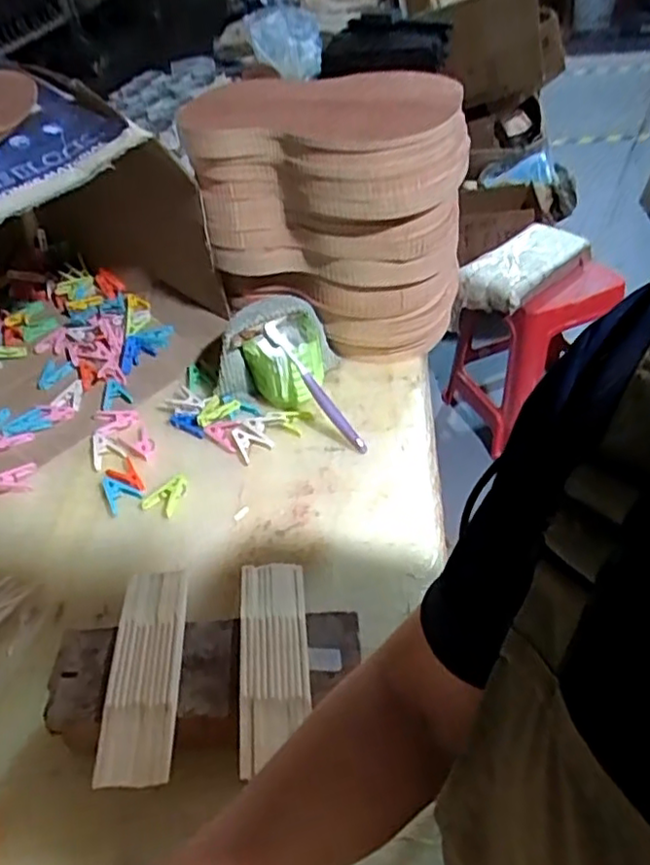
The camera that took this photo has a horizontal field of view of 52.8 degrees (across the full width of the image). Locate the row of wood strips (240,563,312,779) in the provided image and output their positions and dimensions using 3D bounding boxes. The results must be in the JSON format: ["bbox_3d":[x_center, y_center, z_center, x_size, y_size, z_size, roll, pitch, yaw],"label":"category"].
[{"bbox_3d":[-0.040,0.175,0.515,0.052,0.013,0.165,-7,43,1],"label":"row of wood strips"}]

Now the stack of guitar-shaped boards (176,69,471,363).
[{"bbox_3d":[0.013,-0.277,0.854,0.317,0.301,0.226,11,46,17],"label":"stack of guitar-shaped boards"}]

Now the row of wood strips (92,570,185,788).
[{"bbox_3d":[-0.142,0.185,0.516,0.055,0.009,0.170,-8,43,-1],"label":"row of wood strips"}]

